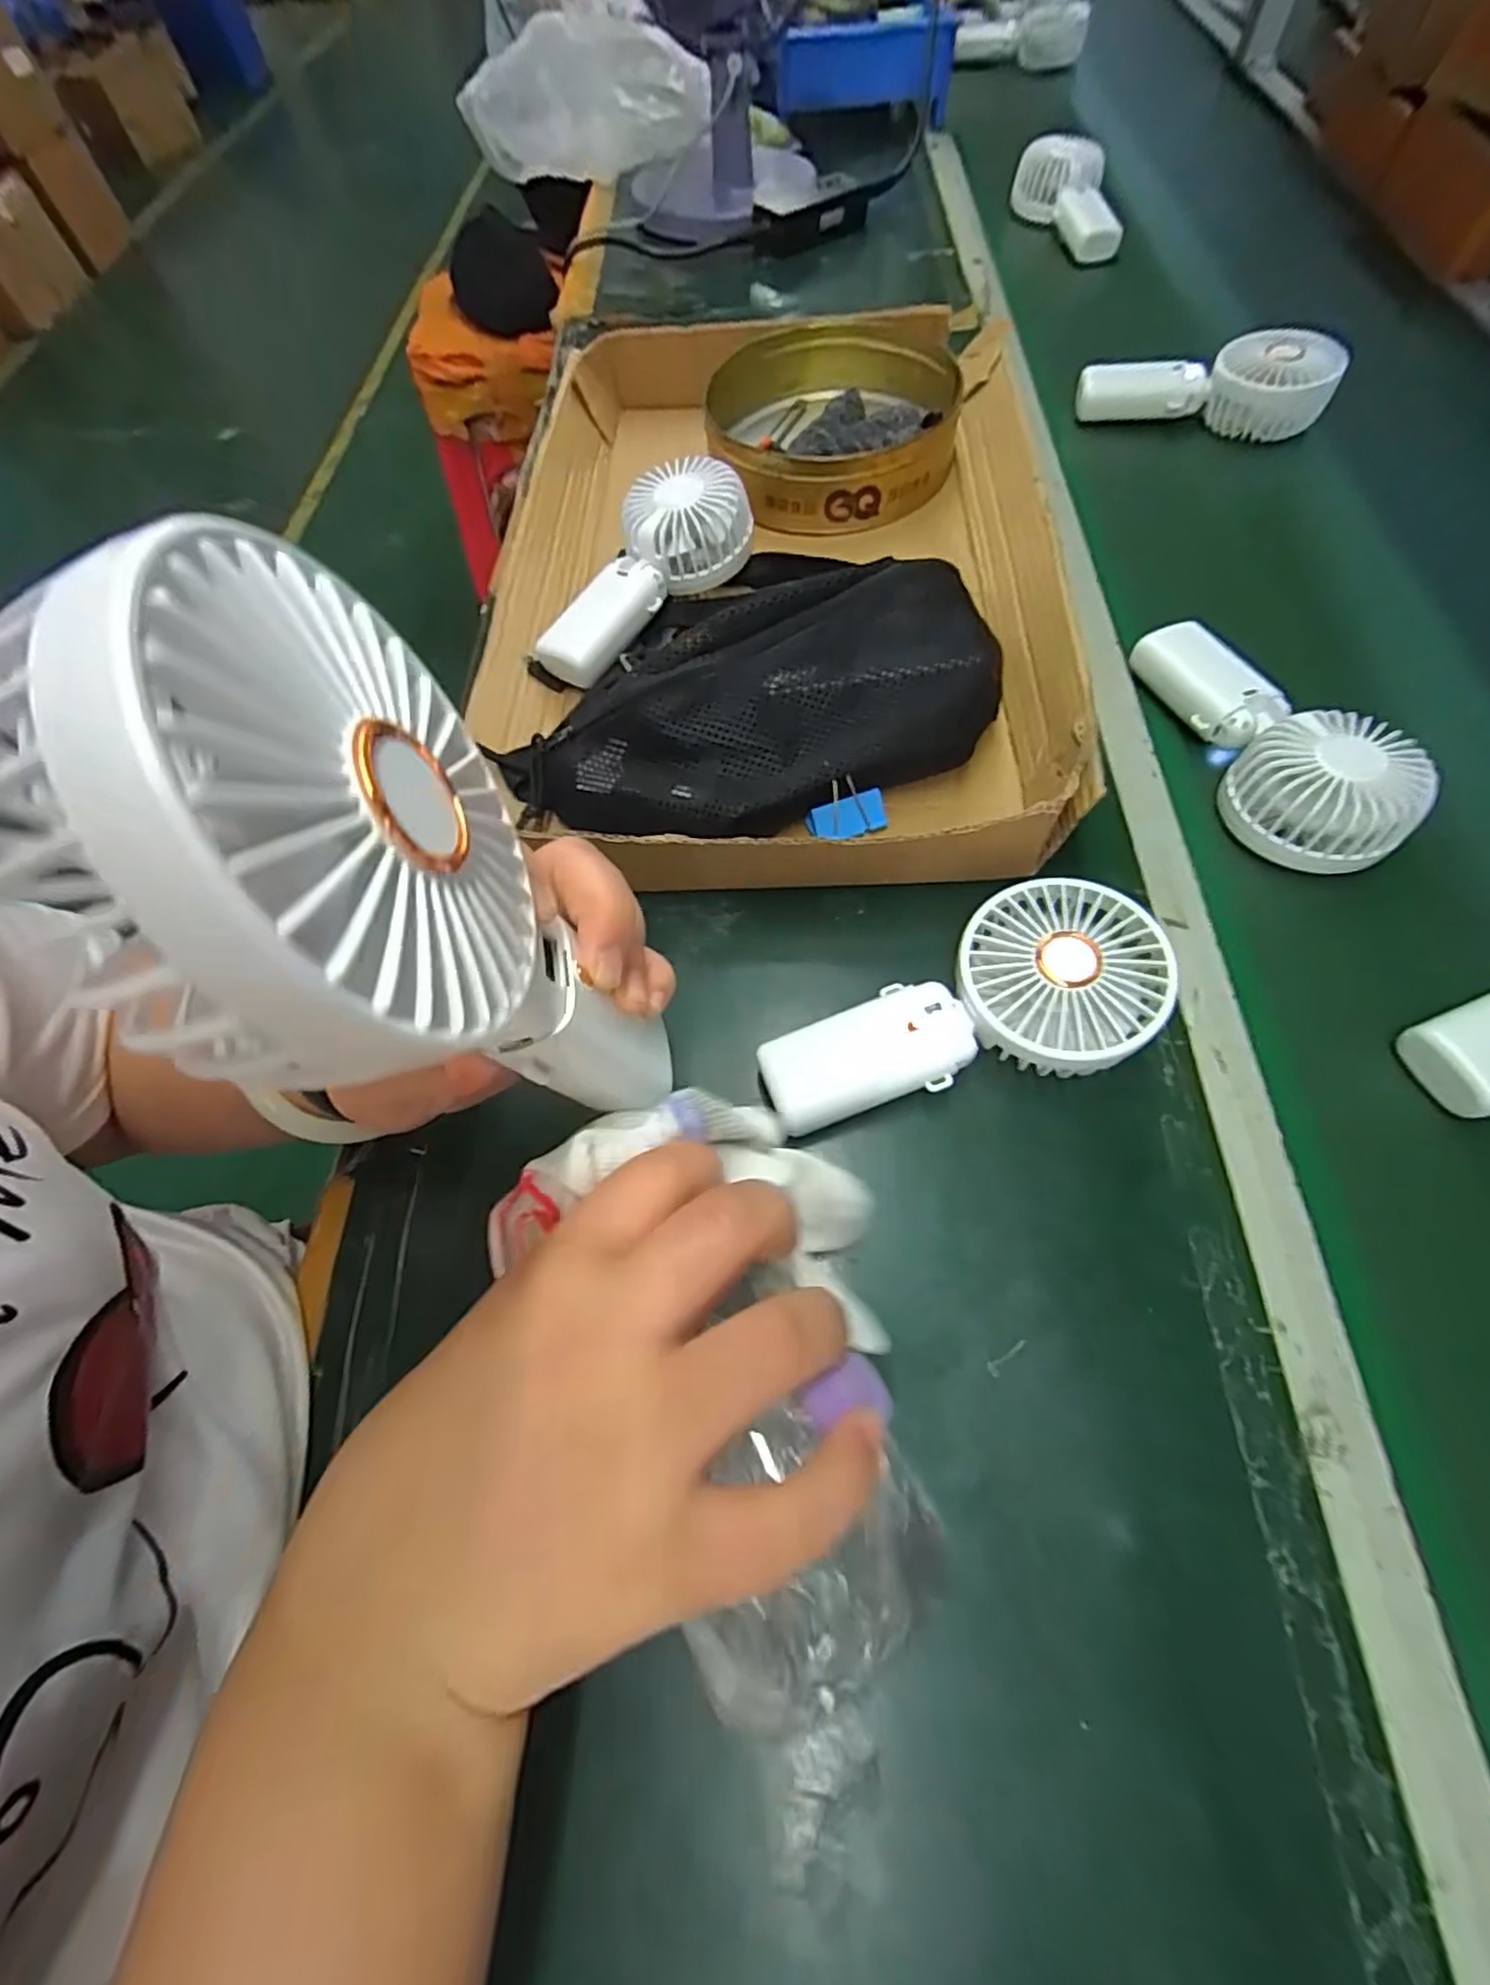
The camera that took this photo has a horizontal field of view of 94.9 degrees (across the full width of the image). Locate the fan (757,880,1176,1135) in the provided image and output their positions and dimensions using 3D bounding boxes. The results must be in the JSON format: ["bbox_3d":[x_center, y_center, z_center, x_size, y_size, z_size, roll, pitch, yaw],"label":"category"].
[{"bbox_3d":[0.096,0.012,0.310,0.181,0.044,0.086,-18,64,-6],"label":"fan"}]

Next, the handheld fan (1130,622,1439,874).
[{"bbox_3d":[0.302,-0.152,0.391,0.071,0.044,0.181,-12,64,-3],"label":"handheld fan"}]

